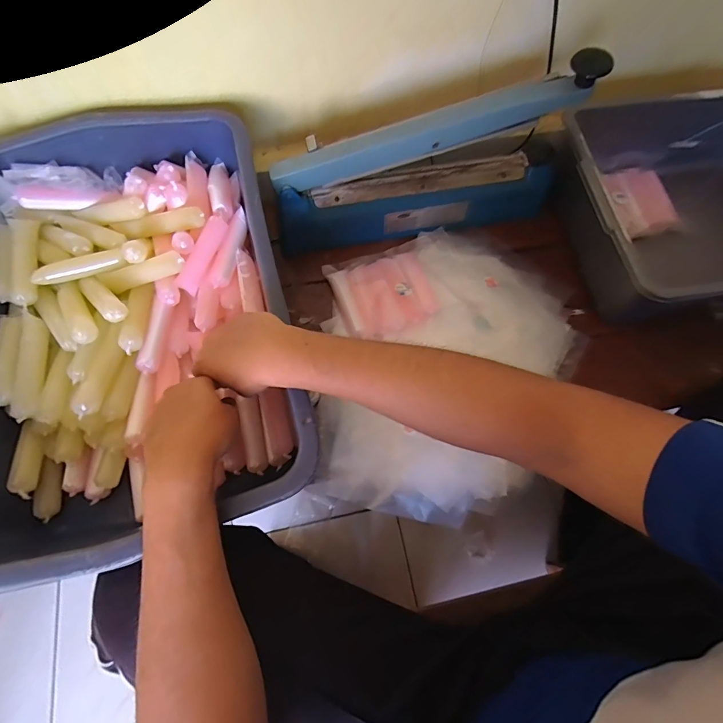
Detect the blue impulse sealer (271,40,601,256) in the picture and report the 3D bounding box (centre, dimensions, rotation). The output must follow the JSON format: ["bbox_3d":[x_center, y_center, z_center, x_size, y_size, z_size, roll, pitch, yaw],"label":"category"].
[{"bbox_3d":[0.080,-0.267,0.539,0.394,0.191,0.101,-9,70,-6],"label":"blue impulse sealer"}]

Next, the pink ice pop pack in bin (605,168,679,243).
[{"bbox_3d":[0.428,-0.251,0.617,0.083,0.027,0.116,-14,70,-8],"label":"pink ice pop pack in bin"}]

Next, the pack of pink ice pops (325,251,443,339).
[{"bbox_3d":[0.034,-0.094,0.546,0.127,0.019,0.122,-18,71,-9],"label":"pack of pink ice pops"}]

